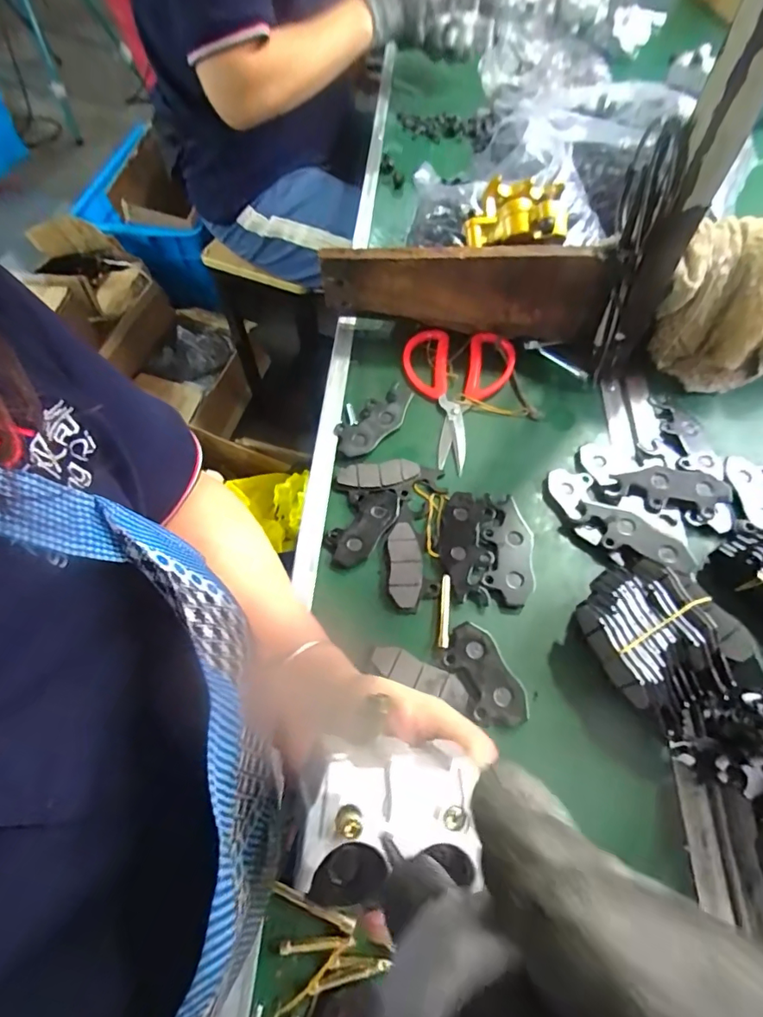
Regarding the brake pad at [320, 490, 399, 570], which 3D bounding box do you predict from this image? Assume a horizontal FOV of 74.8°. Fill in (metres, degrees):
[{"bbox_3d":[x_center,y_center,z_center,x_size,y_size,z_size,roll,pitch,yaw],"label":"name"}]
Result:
[{"bbox_3d":[-0.016,0.014,0.416,0.040,0.008,0.077,31,65,17],"label":"brake pad"}]

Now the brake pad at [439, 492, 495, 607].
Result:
[{"bbox_3d":[0.068,0.029,0.400,0.041,0.006,0.093,5,61,4],"label":"brake pad"}]

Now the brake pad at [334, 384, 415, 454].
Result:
[{"bbox_3d":[-0.007,-0.083,0.466,0.039,0.006,0.093,37,67,19],"label":"brake pad"}]

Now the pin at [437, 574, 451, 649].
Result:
[{"bbox_3d":[0.048,0.077,0.378,0.007,0.004,0.057,5,61,4],"label":"pin"}]

